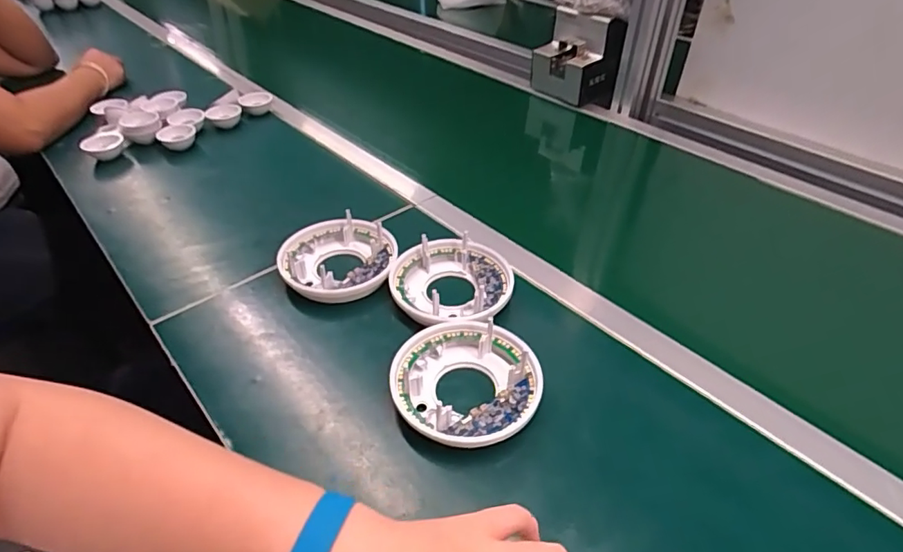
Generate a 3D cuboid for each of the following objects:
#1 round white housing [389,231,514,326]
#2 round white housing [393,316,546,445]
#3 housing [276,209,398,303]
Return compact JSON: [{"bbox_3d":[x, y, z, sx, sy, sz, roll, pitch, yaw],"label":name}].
[{"bbox_3d":[-0.002,0.006,0.572,0.128,0.035,0.132,1,39,0],"label":"round white housing"},{"bbox_3d":[0.012,0.094,0.472,0.126,0.037,0.130,1,39,0],"label":"round white housing"},{"bbox_3d":[-0.128,-0.017,0.607,0.129,0.038,0.124,-19,43,-22],"label":"housing"}]

